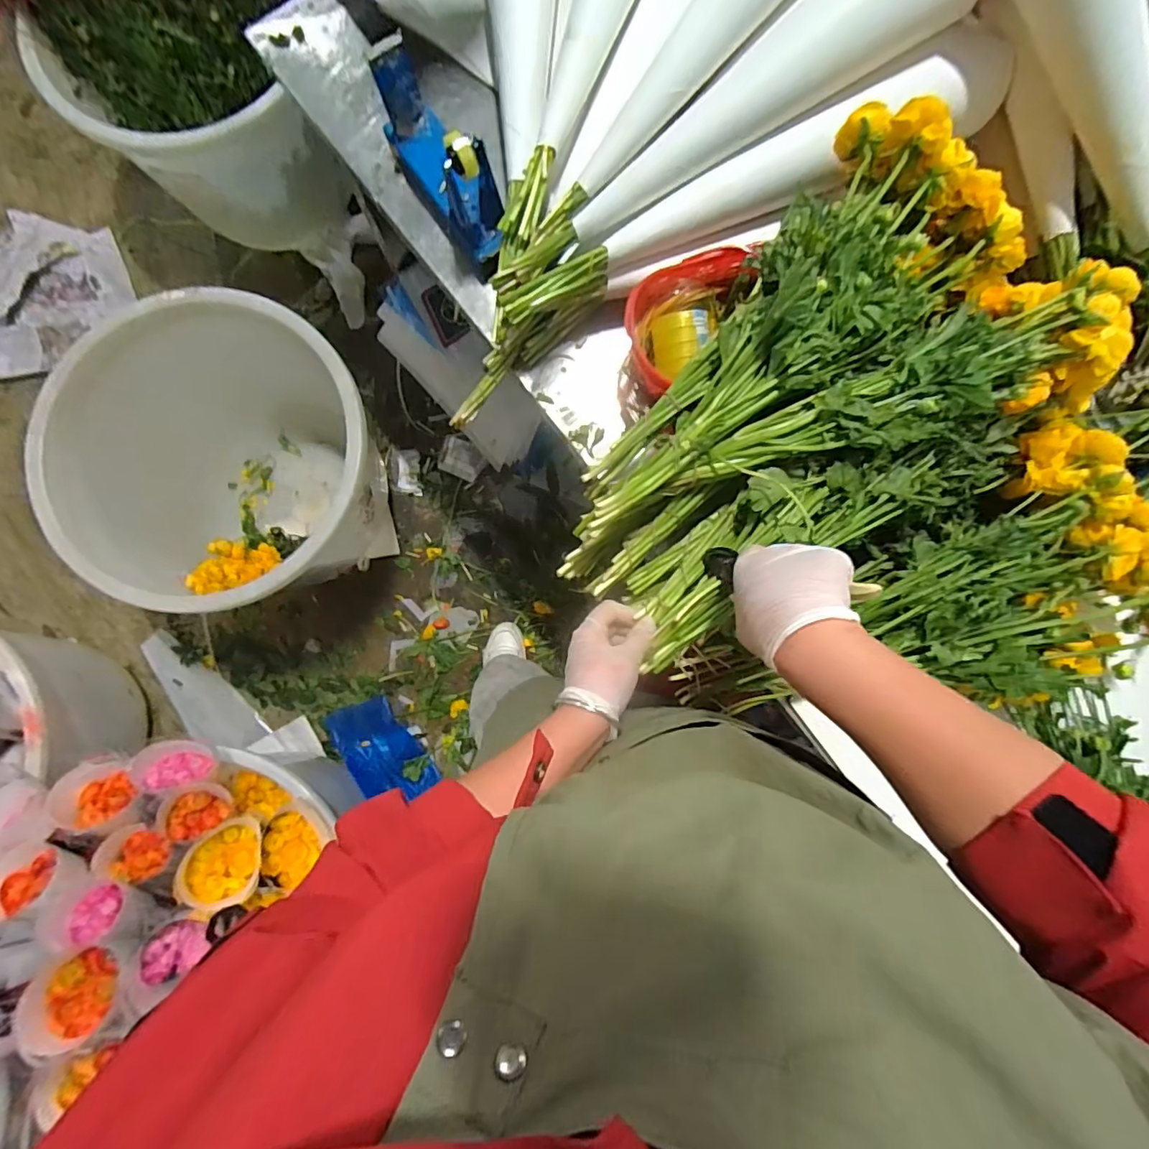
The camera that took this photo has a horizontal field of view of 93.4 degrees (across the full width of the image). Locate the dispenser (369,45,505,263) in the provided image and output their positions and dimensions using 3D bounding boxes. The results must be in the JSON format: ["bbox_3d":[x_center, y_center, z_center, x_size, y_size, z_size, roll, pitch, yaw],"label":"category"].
[{"bbox_3d":[-0.144,-0.453,0.592,0.070,0.113,0.200,-31,85,-4],"label":"dispenser"}]

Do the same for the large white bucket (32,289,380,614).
[{"bbox_3d":[-0.649,-0.196,1.133,0.525,0.454,0.533,0,84,-1],"label":"large white bucket"}]

